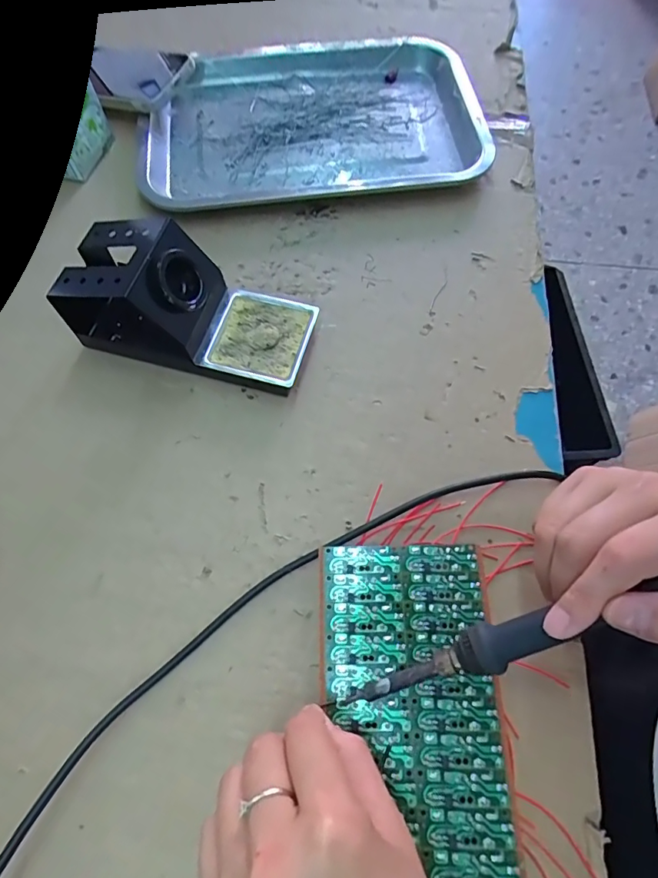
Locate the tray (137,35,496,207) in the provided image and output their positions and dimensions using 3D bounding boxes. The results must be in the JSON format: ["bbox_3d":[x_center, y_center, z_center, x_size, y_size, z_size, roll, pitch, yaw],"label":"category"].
[{"bbox_3d":[-0.019,-0.296,0.438,0.299,0.025,0.206,-7,66,-3],"label":"tray"}]

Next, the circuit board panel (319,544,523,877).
[{"bbox_3d":[0.043,0.136,0.252,0.092,0.007,0.154,-1,66,0],"label":"circuit board panel"}]

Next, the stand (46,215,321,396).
[{"bbox_3d":[-0.098,-0.092,0.323,0.166,0.074,0.072,14,67,6],"label":"stand"}]

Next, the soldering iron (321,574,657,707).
[{"bbox_3d":[0.098,0.091,0.227,0.212,0.026,0.020,-29,67,16],"label":"soldering iron"}]

